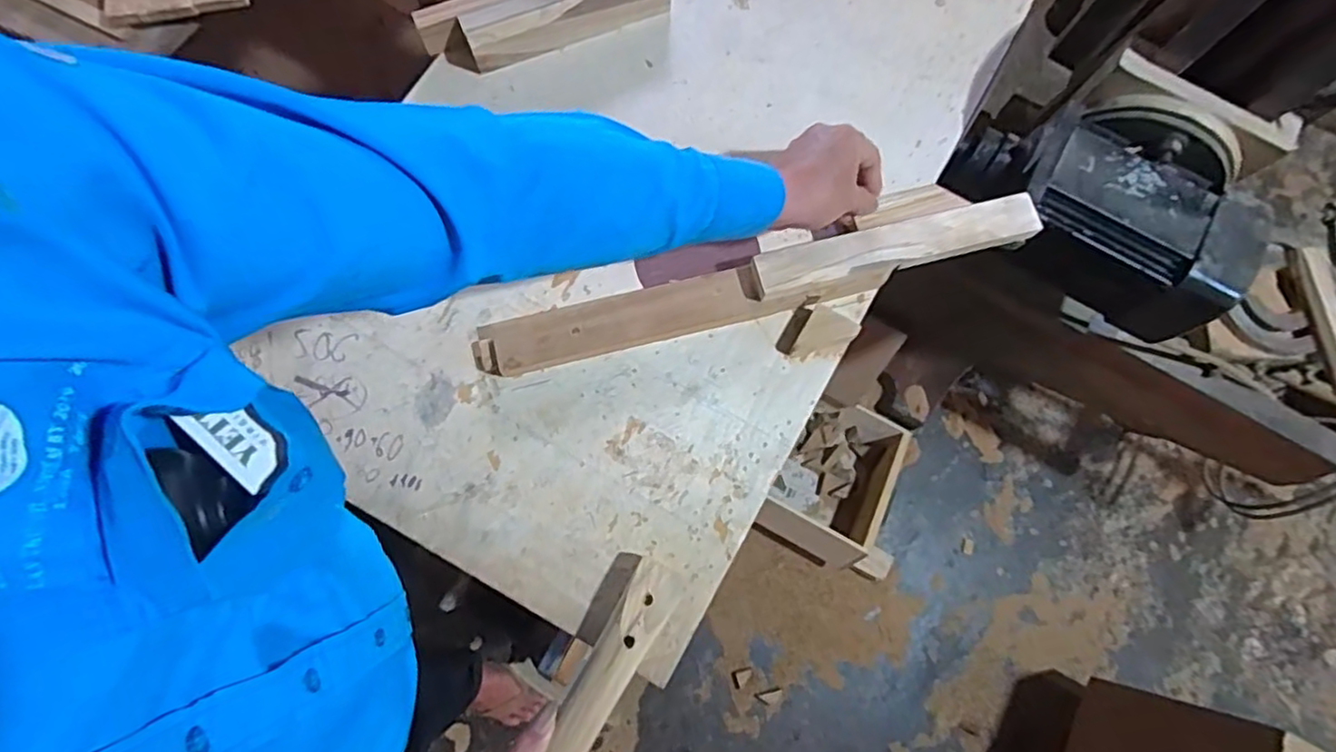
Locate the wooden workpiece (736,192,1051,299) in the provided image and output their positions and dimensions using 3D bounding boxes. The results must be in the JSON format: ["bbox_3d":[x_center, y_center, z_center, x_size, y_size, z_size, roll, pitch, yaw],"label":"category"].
[{"bbox_3d":[0.204,-0.118,0.605,0.274,0.022,0.042,-13,77,-3],"label":"wooden workpiece"}]

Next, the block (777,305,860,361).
[{"bbox_3d":[0.141,-0.035,0.619,0.060,0.019,0.053,28,79,3],"label":"block"}]

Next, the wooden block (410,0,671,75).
[{"bbox_3d":[-0.125,-0.375,0.675,0.256,0.039,0.072,-20,79,-6],"label":"wooden block"}]

